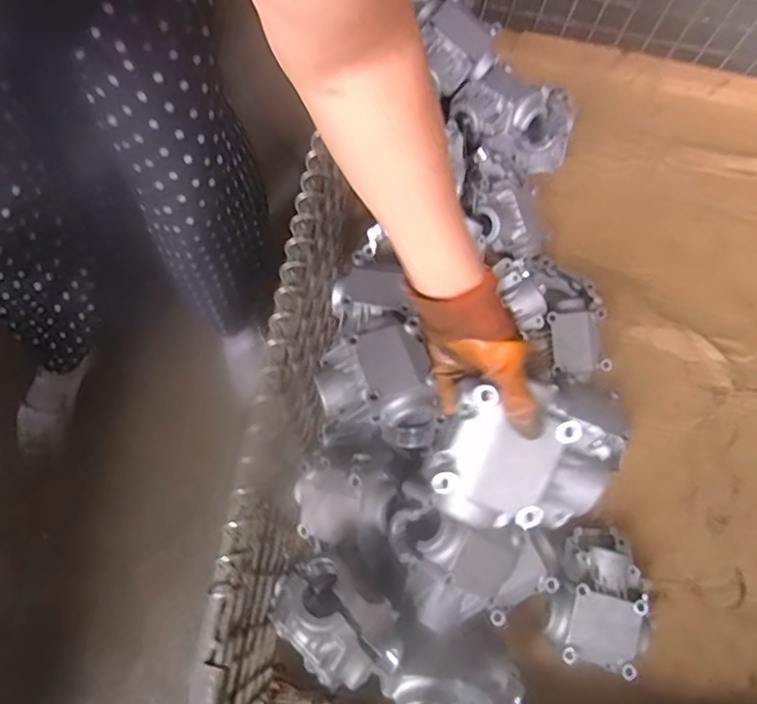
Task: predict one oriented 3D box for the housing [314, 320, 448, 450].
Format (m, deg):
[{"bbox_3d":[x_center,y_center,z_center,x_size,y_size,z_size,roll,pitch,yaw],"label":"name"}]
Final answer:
[{"bbox_3d":[0.001,0.050,0.729,0.139,0.067,0.148,-16,72,-11],"label":"housing"}]

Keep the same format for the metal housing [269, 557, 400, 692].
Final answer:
[{"bbox_3d":[-0.049,0.290,0.620,0.108,0.113,0.138,-34,76,-16],"label":"metal housing"}]

